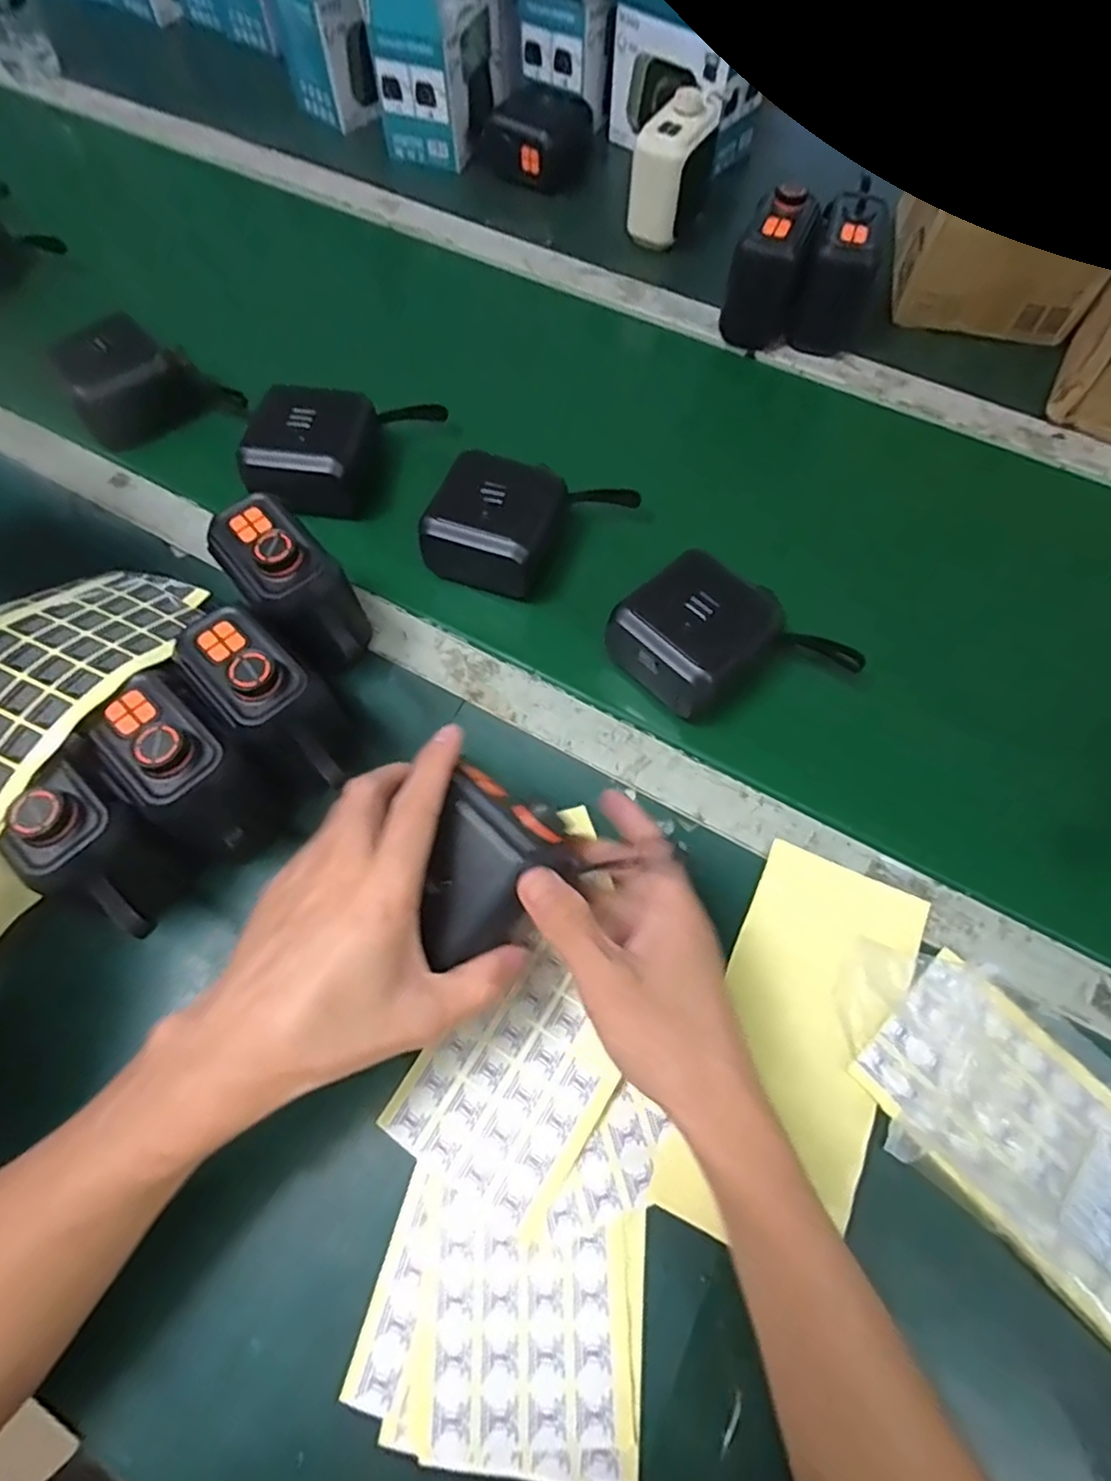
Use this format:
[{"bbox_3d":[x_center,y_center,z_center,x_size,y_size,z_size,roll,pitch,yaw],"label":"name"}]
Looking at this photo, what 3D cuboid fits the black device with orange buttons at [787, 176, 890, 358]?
[{"bbox_3d":[0.248,-0.405,0.586,0.060,0.097,0.080,18,66,8],"label":"black device with orange buttons"}]

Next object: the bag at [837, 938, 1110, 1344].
[{"bbox_3d":[0.258,0.207,0.338,0.242,0.024,0.115,41,71,17],"label":"bag"}]

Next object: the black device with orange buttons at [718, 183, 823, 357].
[{"bbox_3d":[0.185,-0.411,0.586,0.058,0.100,0.060,17,66,8],"label":"black device with orange buttons"}]

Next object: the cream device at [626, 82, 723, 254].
[{"bbox_3d":[0.115,-0.554,0.653,0.055,0.102,0.086,32,69,14],"label":"cream device"}]

